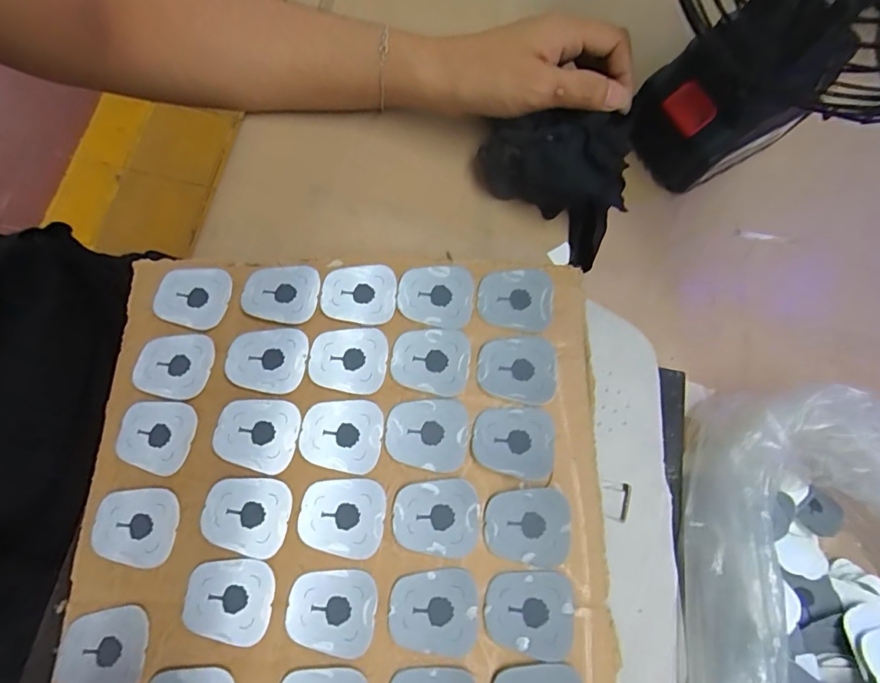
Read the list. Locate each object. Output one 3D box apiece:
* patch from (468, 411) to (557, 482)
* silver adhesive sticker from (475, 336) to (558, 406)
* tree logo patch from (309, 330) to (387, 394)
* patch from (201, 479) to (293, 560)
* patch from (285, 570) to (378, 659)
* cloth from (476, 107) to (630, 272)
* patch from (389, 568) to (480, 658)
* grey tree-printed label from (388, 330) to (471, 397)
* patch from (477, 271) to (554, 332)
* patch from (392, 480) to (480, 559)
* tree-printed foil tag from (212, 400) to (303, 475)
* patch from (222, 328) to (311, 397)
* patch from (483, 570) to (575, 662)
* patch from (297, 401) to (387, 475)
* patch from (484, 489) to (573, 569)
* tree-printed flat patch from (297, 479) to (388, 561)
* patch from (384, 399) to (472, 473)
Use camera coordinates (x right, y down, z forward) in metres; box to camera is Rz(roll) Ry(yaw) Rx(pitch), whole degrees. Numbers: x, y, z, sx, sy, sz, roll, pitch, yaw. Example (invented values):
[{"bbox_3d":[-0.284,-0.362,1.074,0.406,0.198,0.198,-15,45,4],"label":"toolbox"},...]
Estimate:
[{"bbox_3d":[0.035,0.048,0.224,0.039,0.004,0.031,9,75,-5],"label":"patch"},{"bbox_3d":[0.038,0.014,0.234,0.038,0.004,0.032,6,75,-6],"label":"silver adhesive sticker"},{"bbox_3d":[-0.046,0.009,0.234,0.038,0.004,0.032,6,75,-6],"label":"tree logo patch"},{"bbox_3d":[-0.089,0.079,0.216,0.038,0.004,0.033,12,75,-4],"label":"patch"},{"bbox_3d":[-0.048,0.118,0.206,0.038,0.004,0.032,9,75,-5],"label":"patch"},{"bbox_3d":[0.073,-0.106,0.303,0.097,0.080,0.026,27,38,2],"label":"cloth"},{"bbox_3d":[-0.003,0.118,0.206,0.038,0.004,0.033,3,76,-7],"label":"patch"},{"bbox_3d":[-0.005,0.010,0.234,0.039,0.004,0.032,7,75,-6],"label":"grey tree-printed label"},{"bbox_3d":[0.039,-0.023,0.244,0.038,0.004,0.032,12,75,-4],"label":"patch"},{"bbox_3d":[-0.002,0.081,0.215,0.039,0.004,0.032,3,76,-6],"label":"patch"},{"bbox_3d":[-0.088,0.044,0.226,0.038,0.004,0.033,17,74,-3],"label":"tree-printed foil tag"},{"bbox_3d":[-0.086,0.009,0.235,0.039,0.004,0.032,7,75,-6],"label":"patch"},{"bbox_3d":[0.040,0.118,0.206,0.038,0.004,0.033,12,75,-4],"label":"patch"},{"bbox_3d":[-0.047,0.044,0.225,0.038,0.004,0.032,12,75,-4],"label":"patch"},{"bbox_3d":[0.041,0.084,0.215,0.039,0.004,0.032,10,75,-5],"label":"patch"},{"bbox_3d":[-0.045,0.080,0.215,0.038,0.004,0.033,12,75,-4],"label":"tree-printed flat patch"},{"bbox_3d":[-0.006,0.044,0.225,0.039,0.004,0.032,10,75,-5],"label":"patch"}]

